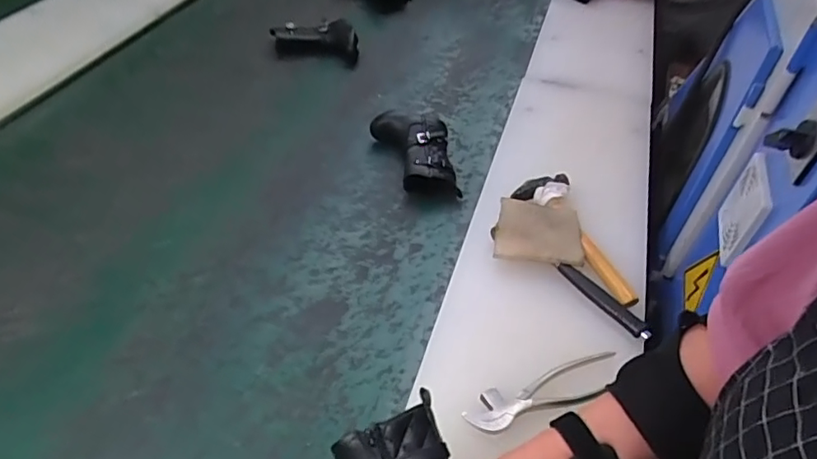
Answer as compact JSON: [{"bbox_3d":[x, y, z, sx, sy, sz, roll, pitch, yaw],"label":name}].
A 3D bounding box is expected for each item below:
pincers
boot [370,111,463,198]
[{"bbox_3d":[0.150,0.176,0.586,0.188,0.017,0.050,-14,47,-16],"label":"pincers"},{"bbox_3d":[0.011,-0.132,0.917,0.127,0.058,0.192,-5,45,-7],"label":"boot"}]

